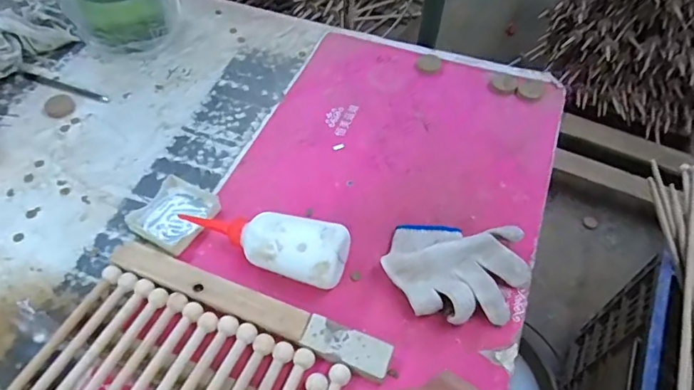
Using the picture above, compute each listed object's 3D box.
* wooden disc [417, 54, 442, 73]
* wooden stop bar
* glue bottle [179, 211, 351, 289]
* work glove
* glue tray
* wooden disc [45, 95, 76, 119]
[{"bbox_3d":[0.117,-0.186,0.688,0.034,0.010,0.035,0,52,0],"label":"wooden disc"},{"bbox_3d":[-0.096,0.104,0.460,0.286,0.016,0.033,19,54,13],"label":"wooden stop bar"},{"bbox_3d":[-0.090,0.050,0.481,0.177,0.060,0.056,11,53,8],"label":"glue bottle"},{"bbox_3d":[0.108,0.072,0.473,0.135,0.043,0.100,9,53,7],"label":"work glove"},{"bbox_3d":[-0.190,0.021,0.531,0.075,0.013,0.080,25,56,17],"label":"glue tray"},{"bbox_3d":[-0.379,-0.118,0.636,0.035,0.004,0.047,-24,56,-18],"label":"wooden disc"}]

